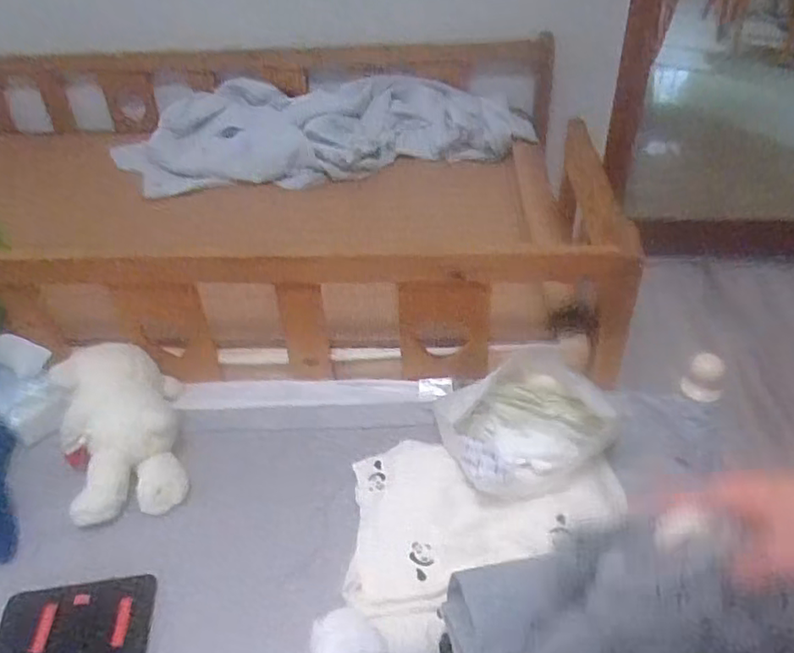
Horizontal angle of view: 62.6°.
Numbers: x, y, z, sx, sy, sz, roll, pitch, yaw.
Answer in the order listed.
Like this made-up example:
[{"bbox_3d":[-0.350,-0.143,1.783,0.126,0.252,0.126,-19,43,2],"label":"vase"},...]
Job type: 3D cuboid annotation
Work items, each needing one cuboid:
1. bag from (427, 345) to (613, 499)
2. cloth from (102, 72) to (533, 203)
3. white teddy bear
[{"bbox_3d":[0.166,0.130,0.842,0.228,0.107,0.199,3,40,8],"label":"bag"},{"bbox_3d":[-0.174,-0.490,1.611,0.982,0.146,0.342,-1,40,3],"label":"cloth"},{"bbox_3d":[-0.383,0.130,0.893,0.155,0.130,0.236,-13,41,-10],"label":"white teddy bear"}]

